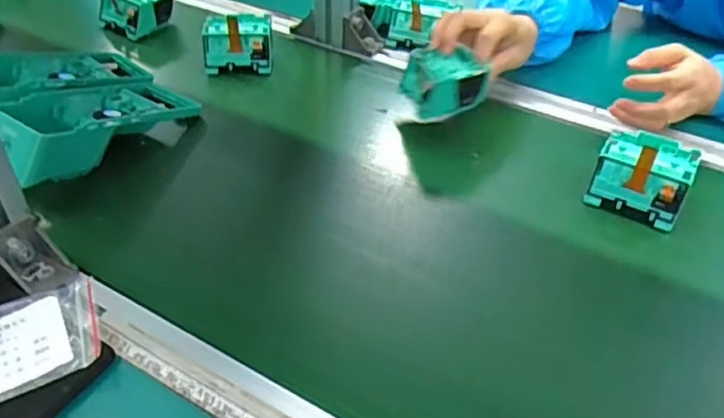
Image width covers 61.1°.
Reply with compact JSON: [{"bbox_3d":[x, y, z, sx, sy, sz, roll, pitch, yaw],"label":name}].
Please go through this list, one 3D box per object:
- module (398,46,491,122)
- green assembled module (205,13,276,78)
[{"bbox_3d":[0.081,-0.125,0.598,0.066,0.045,0.075,-8,41,-11],"label":"module"},{"bbox_3d":[-0.142,-0.191,0.707,0.075,0.062,0.060,-3,40,-5],"label":"green assembled module"}]

